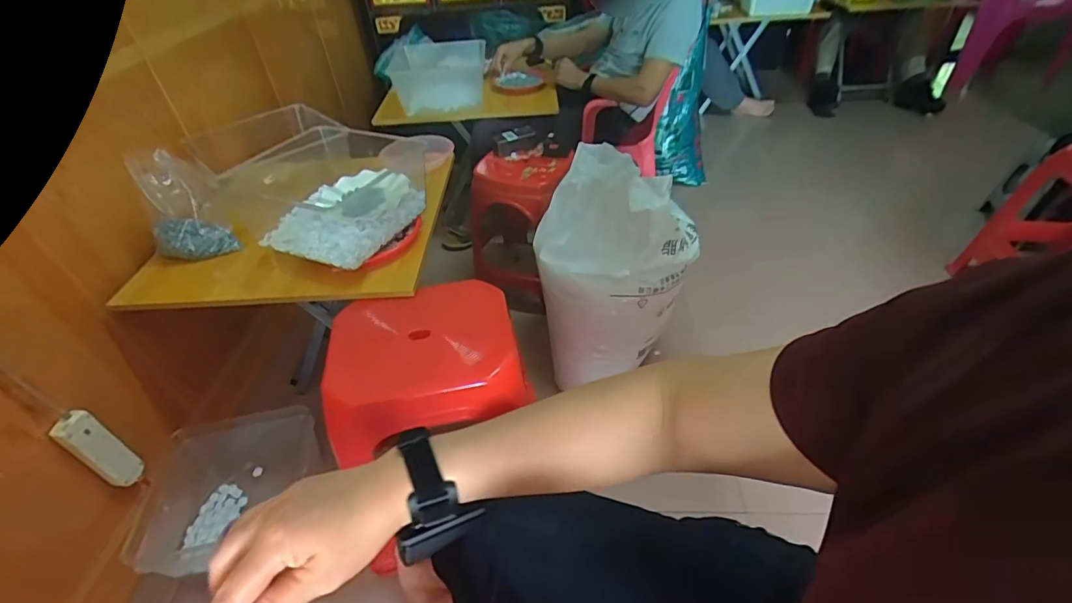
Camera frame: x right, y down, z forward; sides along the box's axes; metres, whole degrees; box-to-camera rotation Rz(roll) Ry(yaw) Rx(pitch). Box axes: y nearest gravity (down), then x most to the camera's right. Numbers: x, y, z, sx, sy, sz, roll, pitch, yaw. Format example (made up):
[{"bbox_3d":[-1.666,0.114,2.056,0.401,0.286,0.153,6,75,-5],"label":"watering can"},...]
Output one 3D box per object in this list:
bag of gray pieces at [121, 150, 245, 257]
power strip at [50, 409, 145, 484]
[{"bbox_3d":[-0.723,-0.192,1.006,0.150,0.189,0.106,-32,49,-28],"label":"bag of gray pieces"},{"bbox_3d":[-0.836,0.284,0.946,0.037,0.196,0.064,9,43,14],"label":"power strip"}]

